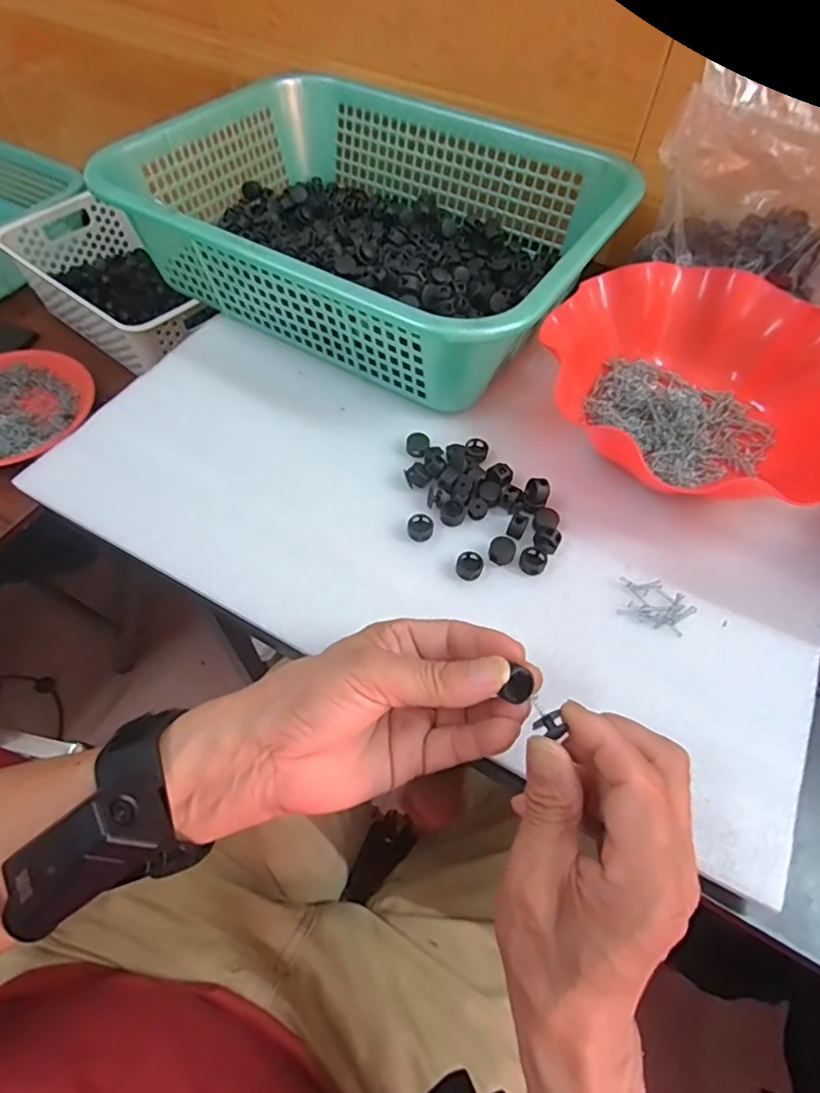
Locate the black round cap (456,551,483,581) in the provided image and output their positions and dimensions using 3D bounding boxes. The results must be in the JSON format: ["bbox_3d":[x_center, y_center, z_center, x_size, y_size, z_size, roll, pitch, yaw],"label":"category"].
[{"bbox_3d":[0.038,0.013,0.368,0.017,0.008,0.019,17,60,9],"label":"black round cap"}]

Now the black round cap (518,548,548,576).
[{"bbox_3d":[0.080,0.010,0.372,0.016,0.006,0.018,29,64,15],"label":"black round cap"}]

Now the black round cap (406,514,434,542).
[{"bbox_3d":[0.007,-0.013,0.383,0.017,0.008,0.018,1,59,-1],"label":"black round cap"}]

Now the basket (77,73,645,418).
[{"bbox_3d":[-0.028,-0.285,0.491,0.382,0.104,0.294,27,62,14],"label":"basket"}]

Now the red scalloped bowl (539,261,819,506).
[{"bbox_3d":[0.213,-0.117,0.417,0.204,0.060,0.208,1,59,-1],"label":"red scalloped bowl"}]

